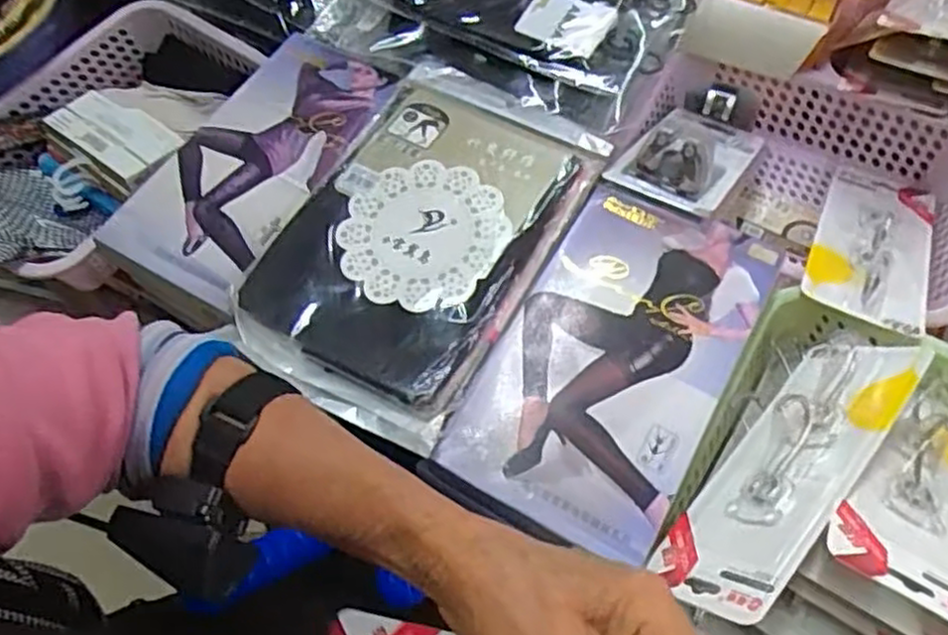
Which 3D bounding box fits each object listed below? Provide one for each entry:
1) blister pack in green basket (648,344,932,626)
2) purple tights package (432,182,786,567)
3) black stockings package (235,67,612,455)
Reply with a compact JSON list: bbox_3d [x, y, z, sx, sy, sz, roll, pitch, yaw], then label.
[{"bbox_3d":[0.201,0.089,0.480,0.235,0.094,0.012,-41,109,-27],"label":"blister pack in green basket"},{"bbox_3d":[0.099,0.027,0.517,0.150,0.020,0.262,26,66,17],"label":"purple tights package"},{"bbox_3d":[-0.041,-0.066,0.561,0.187,0.018,0.285,25,66,16],"label":"black stockings package"}]

